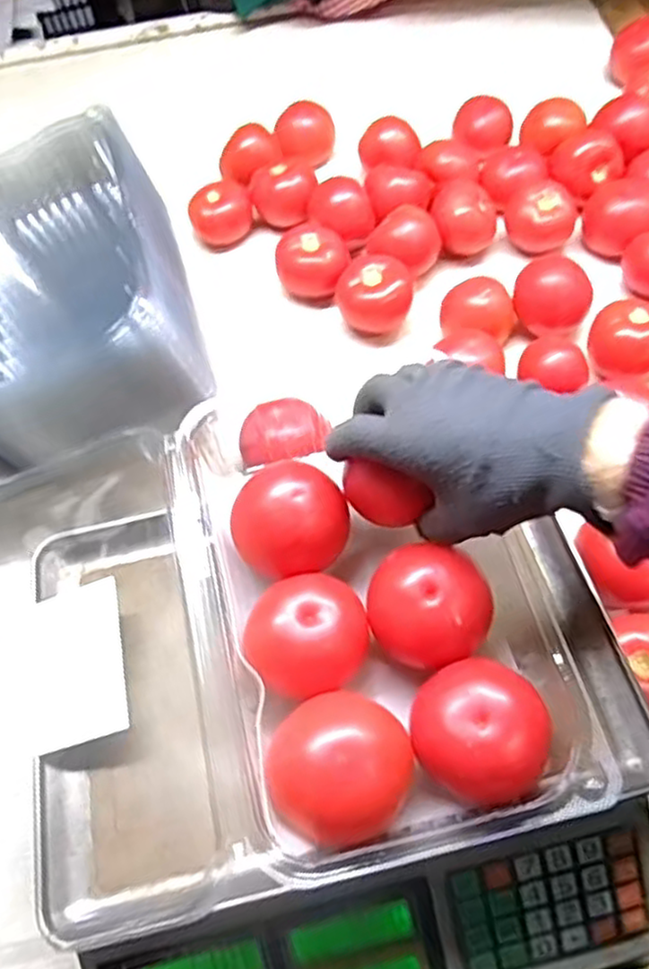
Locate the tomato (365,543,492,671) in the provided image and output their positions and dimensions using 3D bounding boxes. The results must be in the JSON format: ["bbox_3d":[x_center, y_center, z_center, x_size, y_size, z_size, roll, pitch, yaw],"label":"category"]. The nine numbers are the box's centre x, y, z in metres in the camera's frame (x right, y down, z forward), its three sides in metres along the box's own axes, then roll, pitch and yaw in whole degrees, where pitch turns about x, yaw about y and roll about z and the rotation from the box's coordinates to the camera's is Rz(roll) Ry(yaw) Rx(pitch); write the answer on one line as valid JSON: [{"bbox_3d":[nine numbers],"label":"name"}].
[{"bbox_3d":[0.059,0.067,0.405,0.068,0.056,0.074,10,60,10],"label":"tomato"}]

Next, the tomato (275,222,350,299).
[{"bbox_3d":[-0.012,-0.229,0.735,0.075,0.063,0.085,-8,59,-1],"label":"tomato"}]

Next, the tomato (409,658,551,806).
[{"bbox_3d":[0.080,0.127,0.370,0.067,0.048,0.067,-2,59,3],"label":"tomato"}]

